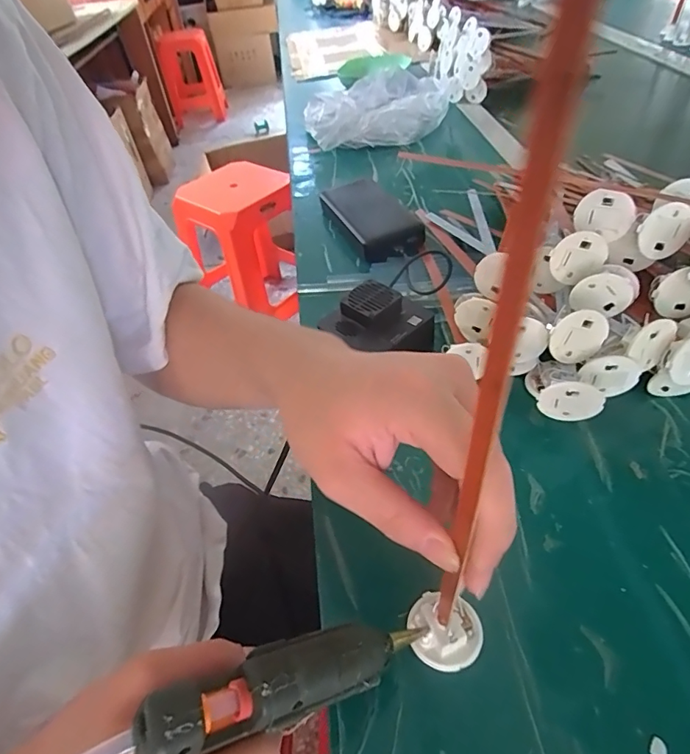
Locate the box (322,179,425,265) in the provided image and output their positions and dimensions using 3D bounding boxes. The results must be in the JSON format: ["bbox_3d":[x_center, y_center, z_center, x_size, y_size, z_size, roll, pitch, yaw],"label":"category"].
[{"bbox_3d":[0.028,-0.189,0.561,0.073,0.024,0.180,-19,47,-13],"label":"box"}]

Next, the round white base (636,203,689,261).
[{"bbox_3d":[0.225,-0.102,0.335,0.036,0.037,0.009,-10,46,-4],"label":"round white base"}]

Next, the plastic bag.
[{"bbox_3d":[0.054,-0.420,0.754,0.236,0.074,0.121,-17,47,-11],"label":"plastic bag"}]

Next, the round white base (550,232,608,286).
[{"bbox_3d":[0.166,-0.085,0.340,0.038,0.032,0.006,-37,17,28],"label":"round white base"}]

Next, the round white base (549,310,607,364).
[{"bbox_3d":[0.155,-0.026,0.316,0.036,0.037,0.005,34,21,-22],"label":"round white base"}]

